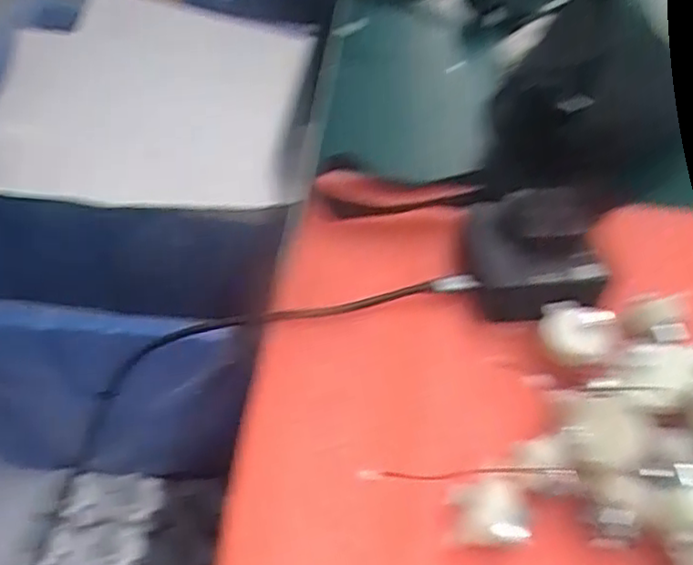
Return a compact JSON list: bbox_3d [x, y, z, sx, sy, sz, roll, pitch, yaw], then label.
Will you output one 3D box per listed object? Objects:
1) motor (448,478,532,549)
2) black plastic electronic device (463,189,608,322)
[{"bbox_3d":[0.063,0.100,0.289,0.032,0.015,0.026,-1,47,-7],"label":"motor"},{"bbox_3d":[0.111,-0.017,0.398,0.081,0.043,0.087,8,47,1],"label":"black plastic electronic device"}]

